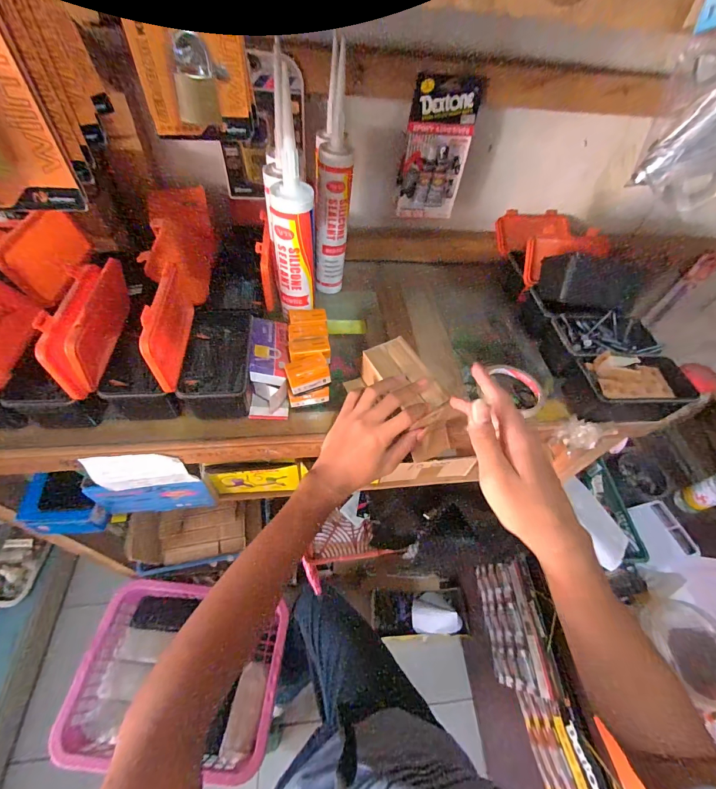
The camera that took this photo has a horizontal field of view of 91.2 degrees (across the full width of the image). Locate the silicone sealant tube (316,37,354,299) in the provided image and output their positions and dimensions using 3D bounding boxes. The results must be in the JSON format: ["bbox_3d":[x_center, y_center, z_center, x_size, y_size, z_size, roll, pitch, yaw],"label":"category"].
[{"bbox_3d":[-0.036,-0.273,0.526,0.048,0.253,0.050,2,53,-4],"label":"silicone sealant tube"}]

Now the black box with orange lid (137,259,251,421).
[{"bbox_3d":[-0.178,-0.058,0.424,0.082,0.136,0.140,-1,53,-7],"label":"black box with orange lid"}]

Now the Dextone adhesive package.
[{"bbox_3d":[0.119,-0.361,0.533,0.098,0.186,0.023,1,49,-6],"label":"Dextone adhesive package"}]

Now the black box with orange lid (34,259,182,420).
[{"bbox_3d":[-0.262,-0.058,0.410,0.087,0.141,0.152,0,53,-6],"label":"black box with orange lid"}]

